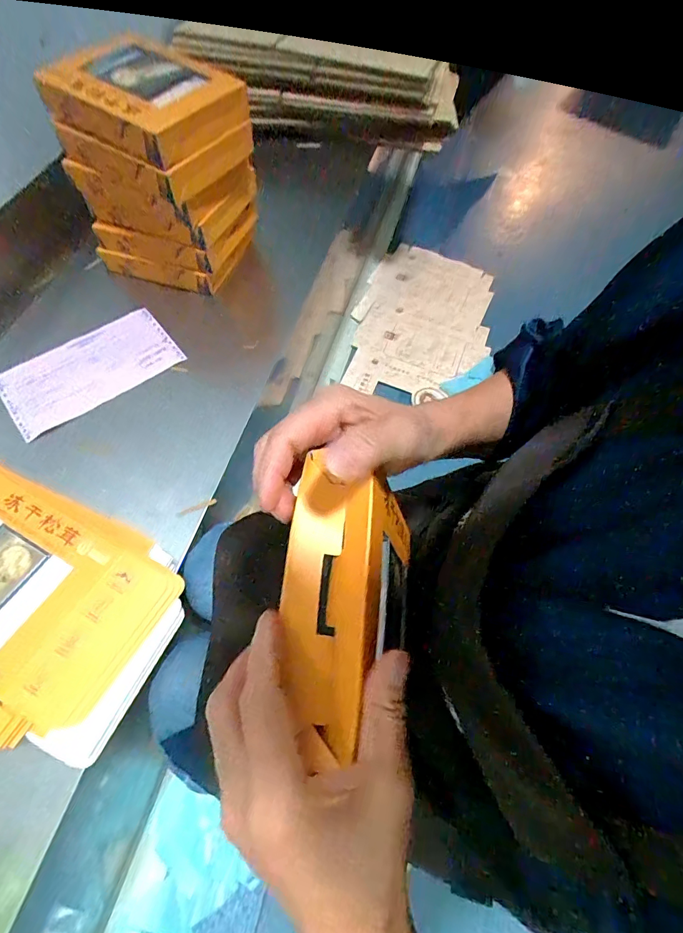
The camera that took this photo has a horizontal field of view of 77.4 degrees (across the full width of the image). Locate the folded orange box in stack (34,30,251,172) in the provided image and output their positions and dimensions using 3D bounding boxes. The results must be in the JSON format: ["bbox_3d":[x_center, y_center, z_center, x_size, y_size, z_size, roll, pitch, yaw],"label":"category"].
[{"bbox_3d":[-0.242,-0.457,0.538,0.197,0.057,0.159,31,65,14],"label":"folded orange box in stack"}]

